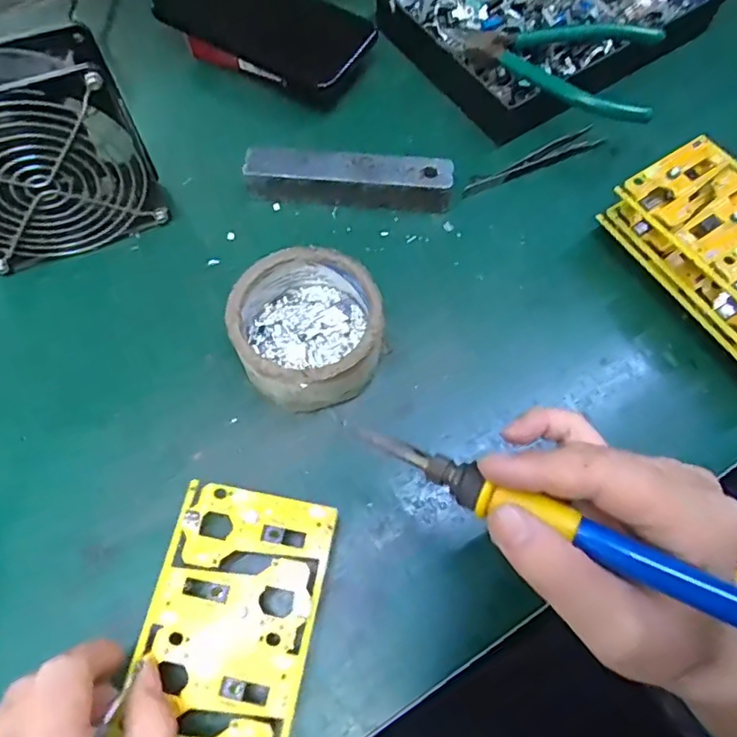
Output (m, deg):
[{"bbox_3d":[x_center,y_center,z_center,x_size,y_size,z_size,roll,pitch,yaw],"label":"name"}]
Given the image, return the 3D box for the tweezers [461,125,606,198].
[{"bbox_3d":[0.116,-0.148,0.410,0.116,0.008,0.020,-25,68,-11],"label":"tweezers"}]

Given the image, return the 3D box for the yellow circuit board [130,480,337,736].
[{"bbox_3d":[-0.068,0.127,0.269,0.078,0.004,0.138,10,65,4],"label":"yellow circuit board"}]

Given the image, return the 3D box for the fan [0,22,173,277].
[{"bbox_3d":[-0.196,-0.120,0.334,0.121,0.119,0.047,-21,67,-10],"label":"fan"}]

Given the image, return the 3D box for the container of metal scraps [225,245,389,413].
[{"bbox_3d":[-0.035,-0.023,0.332,0.083,0.046,0.084,0,65,0],"label":"container of metal scraps"}]

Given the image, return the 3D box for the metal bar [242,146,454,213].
[{"bbox_3d":[-0.012,-0.130,0.388,0.137,0.031,0.030,6,65,2],"label":"metal bar"}]

